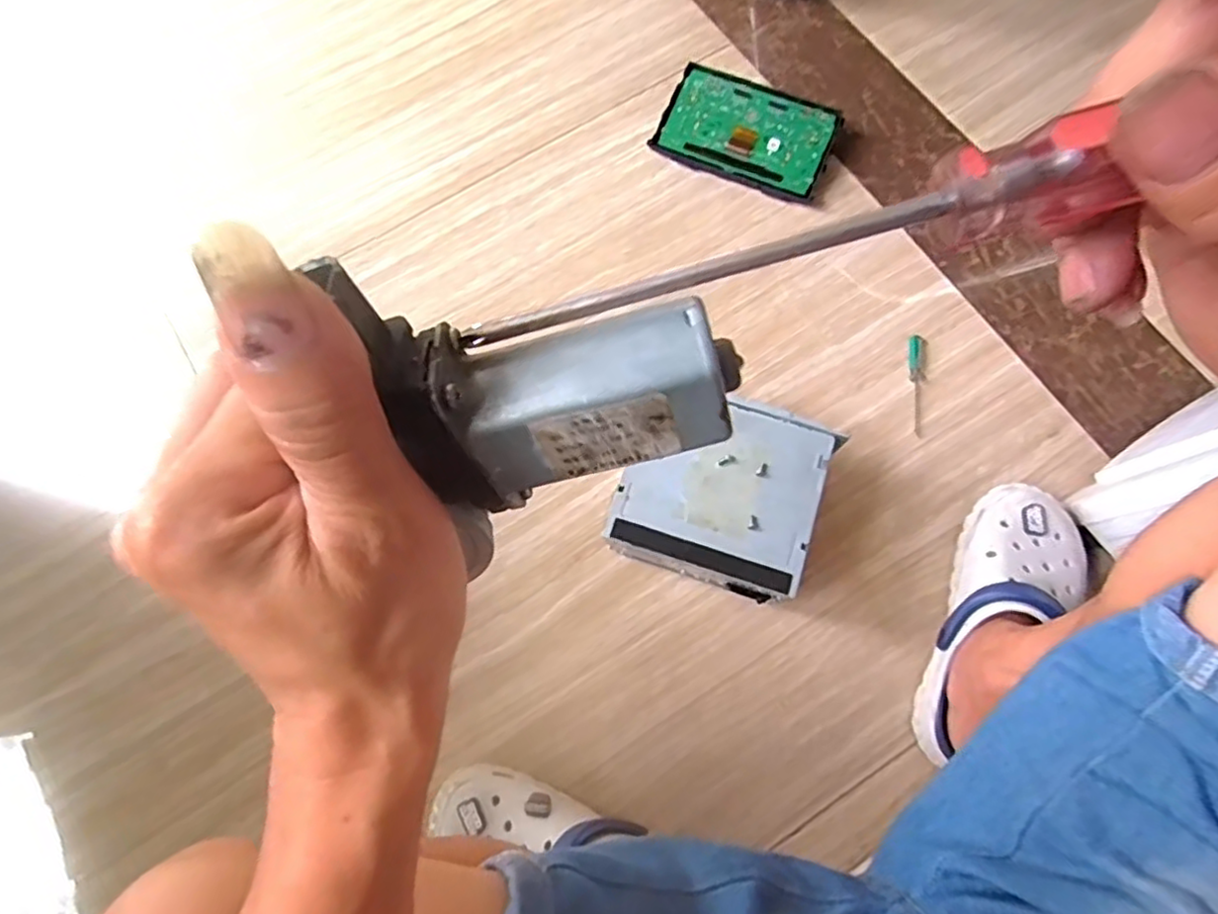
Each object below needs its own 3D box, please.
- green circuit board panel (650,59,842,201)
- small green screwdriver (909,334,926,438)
[{"bbox_3d":[0.164,-0.385,0.781,0.198,0.019,0.109,24,95,10],"label":"green circuit board panel"},{"bbox_3d":[0.336,-0.078,0.714,0.017,0.012,0.111,3,77,3],"label":"small green screwdriver"}]

